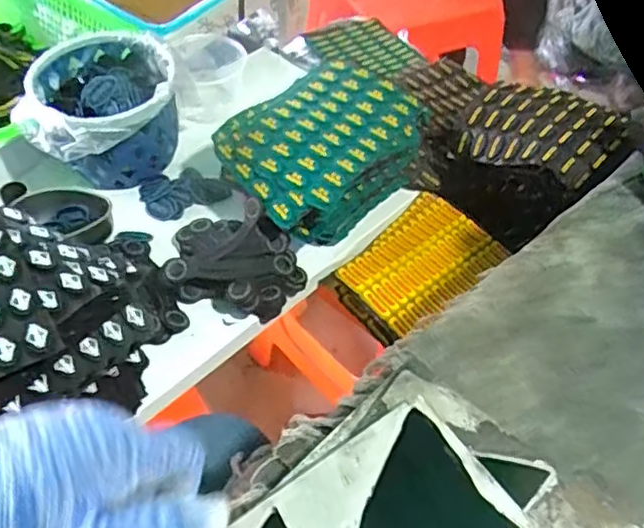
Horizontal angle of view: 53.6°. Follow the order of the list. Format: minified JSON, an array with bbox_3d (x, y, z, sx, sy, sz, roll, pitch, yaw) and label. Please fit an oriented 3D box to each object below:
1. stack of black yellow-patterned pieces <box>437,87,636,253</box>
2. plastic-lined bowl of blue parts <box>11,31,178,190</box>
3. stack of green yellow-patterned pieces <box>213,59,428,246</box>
[{"bbox_3d":[0.247,-0.133,0.757,0.164,0.117,0.173,-33,60,-26],"label":"stack of black yellow-patterned pieces"},{"bbox_3d":[-0.260,-0.176,0.761,0.170,0.119,0.170,1,51,-2],"label":"plastic-lined bowl of blue parts"},{"bbox_3d":[0.002,-0.141,0.763,0.238,0.105,0.172,-37,61,-27],"label":"stack of green yellow-patterned pieces"}]

